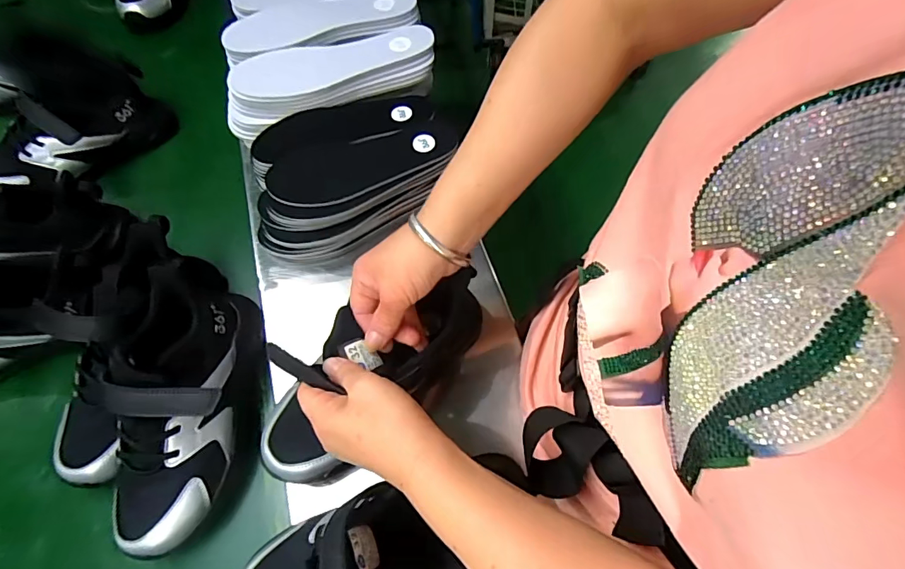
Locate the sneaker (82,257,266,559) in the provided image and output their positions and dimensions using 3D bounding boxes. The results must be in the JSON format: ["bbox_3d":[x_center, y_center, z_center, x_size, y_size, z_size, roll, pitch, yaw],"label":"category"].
[{"bbox_3d":[-0.221,0.098,0.379,0.083,0.124,0.209,-3,62,-2],"label":"sneaker"}]

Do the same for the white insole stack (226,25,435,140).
[{"bbox_3d":[-0.142,-0.243,0.536,0.247,0.041,0.093,-18,64,-10],"label":"white insole stack"}]

